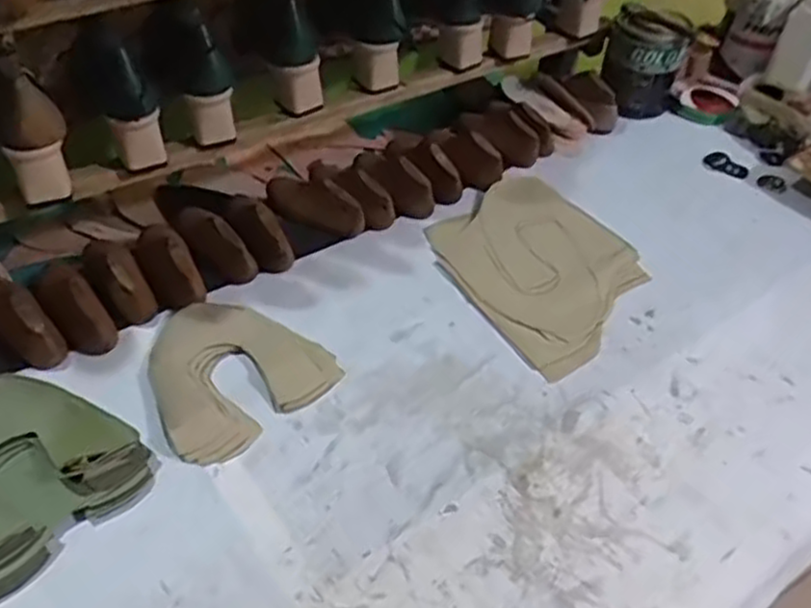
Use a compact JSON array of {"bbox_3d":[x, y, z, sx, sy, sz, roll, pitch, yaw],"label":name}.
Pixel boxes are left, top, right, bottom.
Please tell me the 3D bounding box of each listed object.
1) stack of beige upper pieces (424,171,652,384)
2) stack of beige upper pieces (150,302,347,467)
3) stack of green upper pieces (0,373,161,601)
[{"bbox_3d":[0.161,-0.056,0.881,0.231,0.014,0.269,-28,55,-27],"label":"stack of beige upper pieces"},{"bbox_3d":[-0.181,0.064,0.742,0.170,0.009,0.171,36,54,26],"label":"stack of beige upper pieces"},{"bbox_3d":[-0.334,0.140,0.640,0.175,0.035,0.167,34,53,25],"label":"stack of green upper pieces"}]

